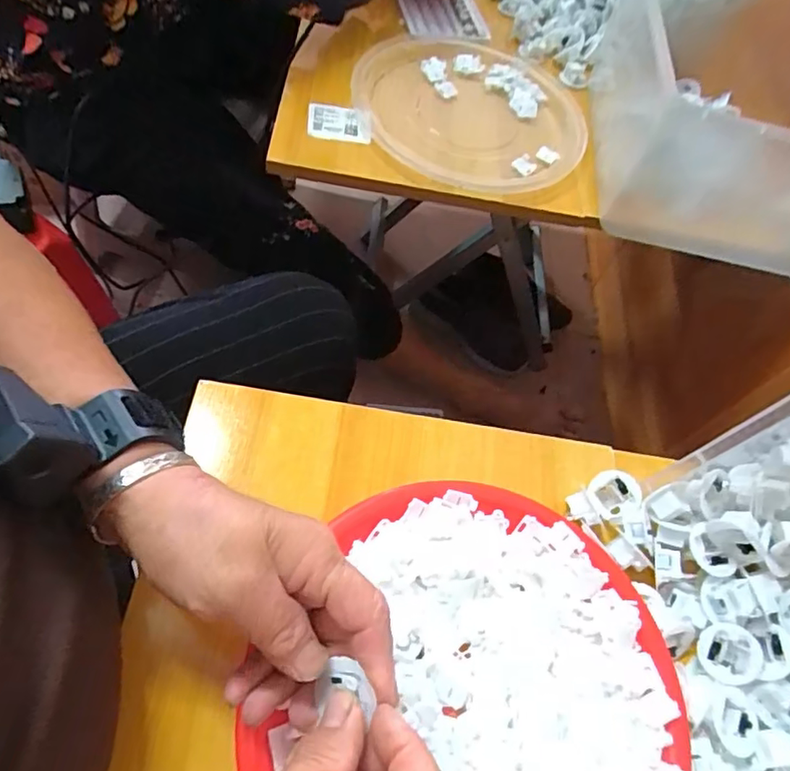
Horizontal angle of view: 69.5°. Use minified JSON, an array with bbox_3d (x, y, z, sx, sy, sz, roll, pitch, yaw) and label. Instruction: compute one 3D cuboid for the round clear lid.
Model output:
[{"bbox_3d":[0.077,-0.278,0.567,0.233,0.026,0.227,5,59,-8],"label":"round clear lid"}]

